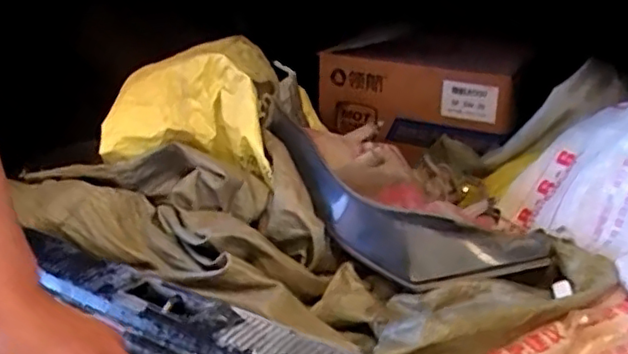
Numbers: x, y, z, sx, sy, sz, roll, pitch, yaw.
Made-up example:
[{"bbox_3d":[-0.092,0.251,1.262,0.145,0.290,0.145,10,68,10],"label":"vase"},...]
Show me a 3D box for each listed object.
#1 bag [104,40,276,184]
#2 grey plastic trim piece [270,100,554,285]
[{"bbox_3d":[-0.173,-0.093,0.867,0.237,0.140,0.130,2,22,7],"label":"bag"},{"bbox_3d":[0.068,0.038,0.783,0.420,0.091,0.099,29,31,28],"label":"grey plastic trim piece"}]

